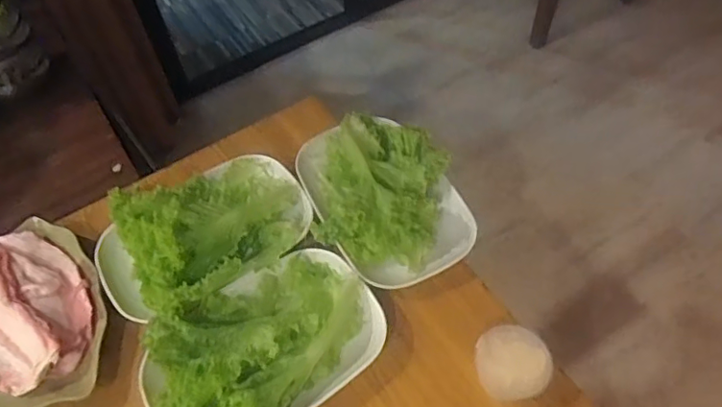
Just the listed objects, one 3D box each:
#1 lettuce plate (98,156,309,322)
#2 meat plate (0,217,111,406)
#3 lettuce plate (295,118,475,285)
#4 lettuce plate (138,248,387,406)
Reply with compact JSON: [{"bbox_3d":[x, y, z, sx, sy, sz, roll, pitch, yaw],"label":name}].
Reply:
[{"bbox_3d":[-0.161,0.018,0.577,0.217,0.066,0.148,-37,61,-19],"label":"lettuce plate"},{"bbox_3d":[-0.332,0.105,0.552,0.142,0.040,0.200,-26,58,-13],"label":"meat plate"},{"bbox_3d":[0.025,-0.016,0.608,0.159,0.065,0.203,-19,57,-8],"label":"lettuce plate"},{"bbox_3d":[-0.089,0.127,0.519,0.219,0.045,0.145,-38,61,-19],"label":"lettuce plate"}]

